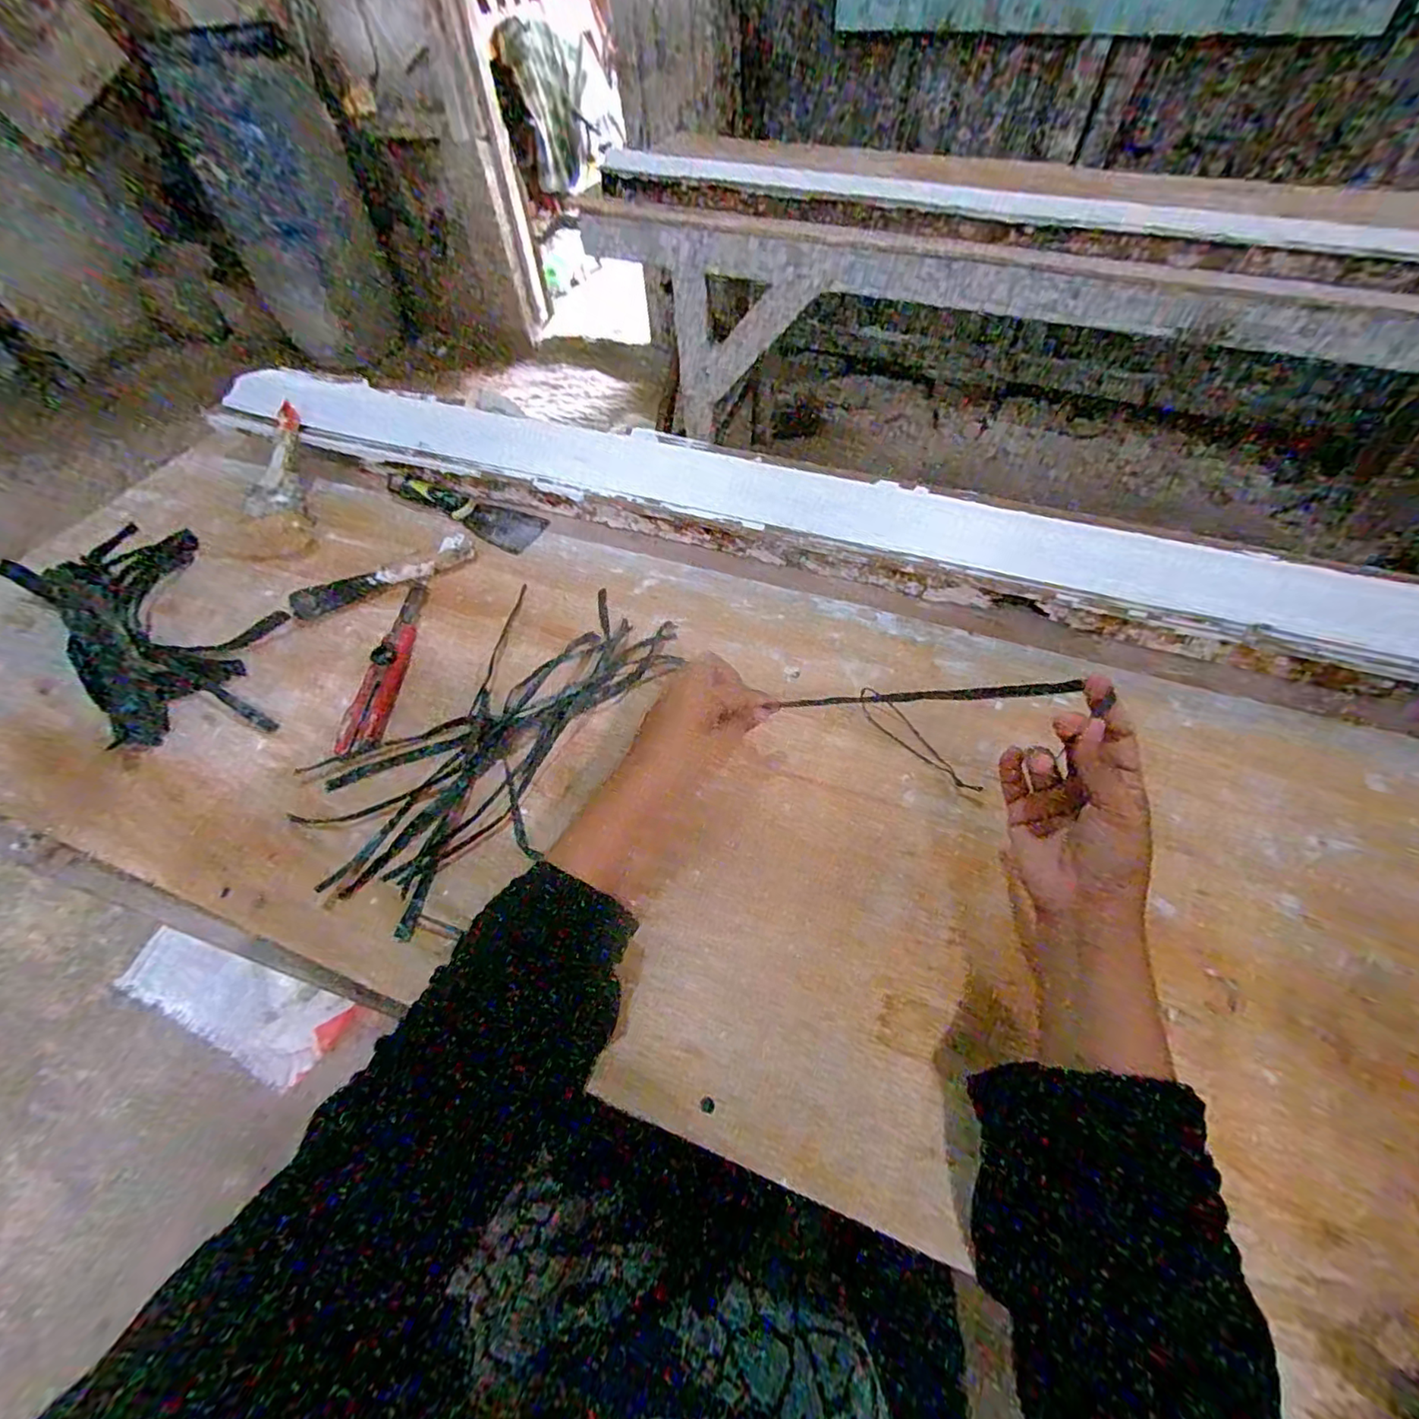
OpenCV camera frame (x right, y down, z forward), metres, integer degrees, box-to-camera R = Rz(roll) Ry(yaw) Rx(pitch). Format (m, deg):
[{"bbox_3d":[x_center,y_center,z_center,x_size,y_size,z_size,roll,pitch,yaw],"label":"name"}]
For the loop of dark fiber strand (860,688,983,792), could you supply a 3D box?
[{"bbox_3d":[0.161,0.023,0.479,0.028,0.006,0.120,-33,60,-21],"label":"loop of dark fiber strand"}]

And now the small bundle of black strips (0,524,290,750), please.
[{"bbox_3d":[-0.501,-0.080,0.554,0.334,0.020,0.147,38,63,24],"label":"small bundle of black strips"}]

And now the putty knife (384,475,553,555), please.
[{"bbox_3d":[-0.263,-0.216,0.652,0.181,0.022,0.056,22,58,16],"label":"putty knife"}]

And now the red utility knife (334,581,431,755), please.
[{"bbox_3d":[-0.278,-0.045,0.534,0.033,0.009,0.189,1,54,1],"label":"red utility knife"}]

